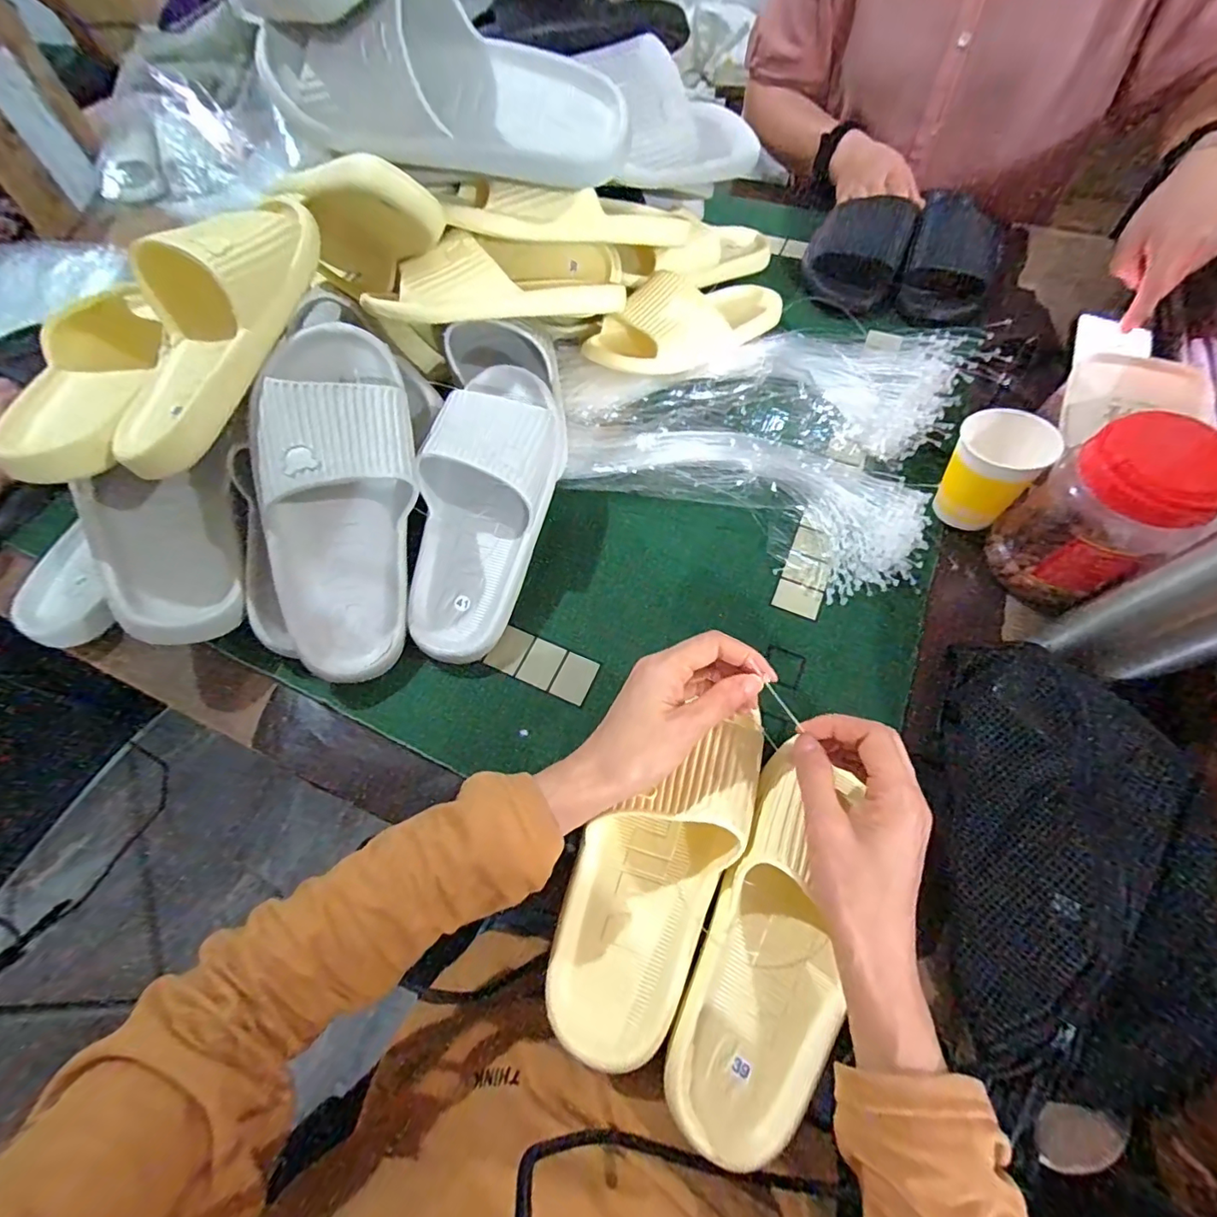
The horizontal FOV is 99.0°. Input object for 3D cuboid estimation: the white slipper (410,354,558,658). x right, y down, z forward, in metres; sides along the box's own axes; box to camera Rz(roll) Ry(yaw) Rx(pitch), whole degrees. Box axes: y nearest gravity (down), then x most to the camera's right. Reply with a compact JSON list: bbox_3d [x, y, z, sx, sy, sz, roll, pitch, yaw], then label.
[{"bbox_3d":[-0.105,-0.088,0.436,0.098,0.065,0.264,10,86,9],"label":"white slipper"}]

